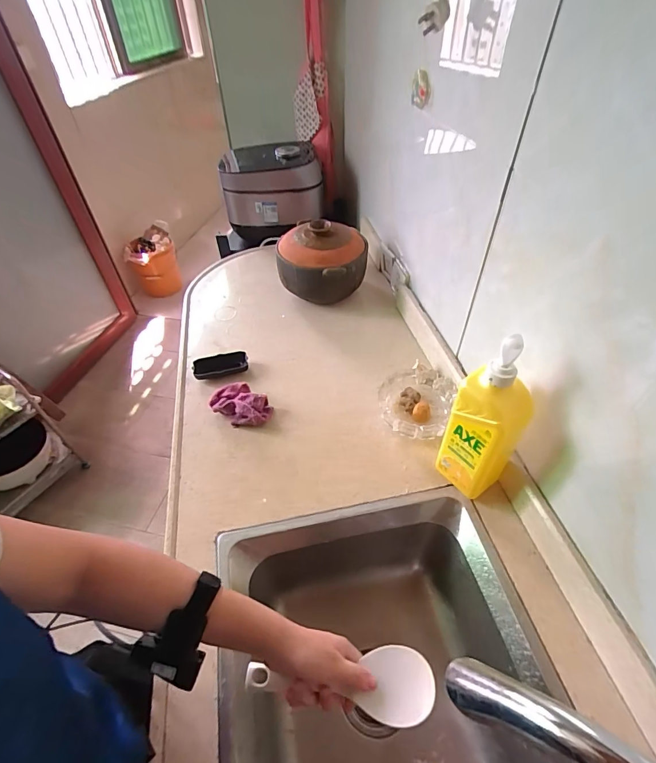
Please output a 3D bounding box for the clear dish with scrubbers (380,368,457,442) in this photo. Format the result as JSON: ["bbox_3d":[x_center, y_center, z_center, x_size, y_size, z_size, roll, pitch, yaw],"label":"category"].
[{"bbox_3d":[0.167,0.039,0.746,0.132,0.044,0.168,18,48,16],"label":"clear dish with scrubbers"}]

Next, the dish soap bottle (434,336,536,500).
[{"bbox_3d":[0.223,0.063,0.556,0.068,0.281,0.087,-28,52,-26],"label":"dish soap bottle"}]

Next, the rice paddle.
[{"bbox_3d":[0.011,0.317,0.414,0.195,0.007,0.065,-3,45,6],"label":"rice paddle"}]

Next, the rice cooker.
[{"bbox_3d":[-0.187,-0.624,1.269,0.295,0.219,0.312,-9,46,-9],"label":"rice cooker"}]

